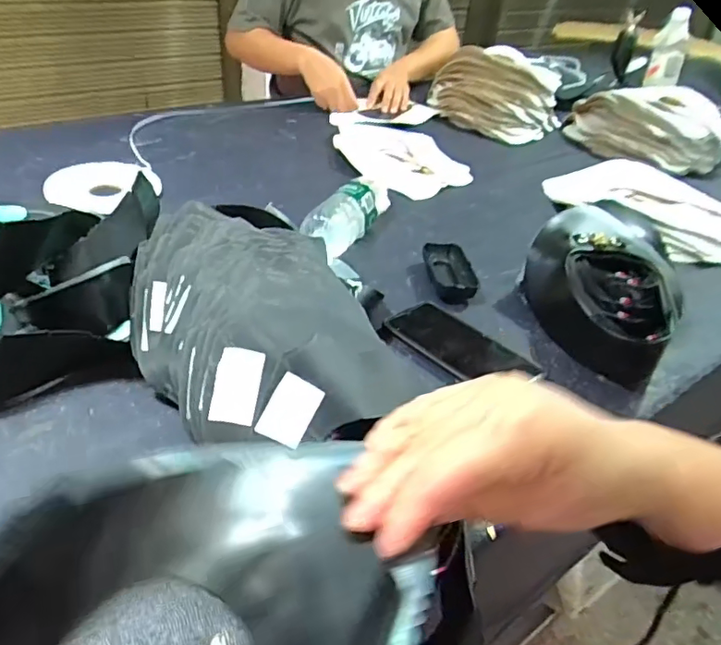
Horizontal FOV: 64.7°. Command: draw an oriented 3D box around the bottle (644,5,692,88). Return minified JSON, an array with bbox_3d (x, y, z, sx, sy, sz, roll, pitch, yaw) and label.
[{"bbox_3d":[0.715,-0.632,1.310,0.072,0.164,0.056,19,38,16],"label":"bottle"}]

